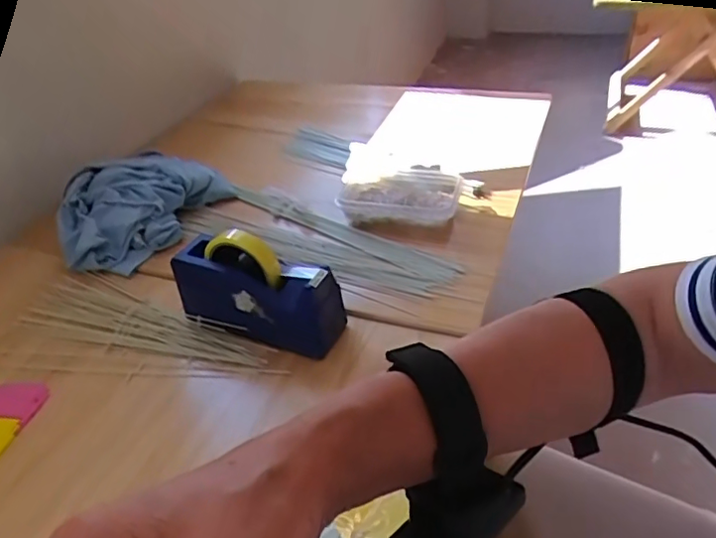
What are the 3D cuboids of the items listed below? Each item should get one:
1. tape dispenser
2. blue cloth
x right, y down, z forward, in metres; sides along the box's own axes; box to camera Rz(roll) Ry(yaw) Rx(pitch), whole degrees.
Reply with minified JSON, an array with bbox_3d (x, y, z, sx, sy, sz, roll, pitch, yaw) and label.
[{"bbox_3d":[-0.123,0.019,0.670,0.201,0.118,0.071,9,40,20],"label":"tape dispenser"},{"bbox_3d":[-0.383,-0.111,0.922,0.252,0.068,0.283,17,43,28],"label":"blue cloth"}]

